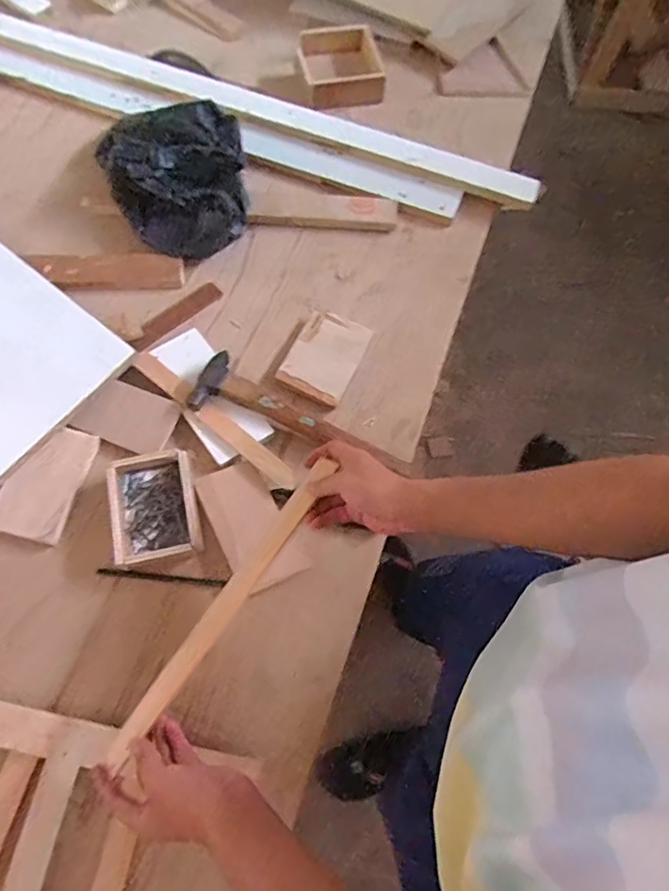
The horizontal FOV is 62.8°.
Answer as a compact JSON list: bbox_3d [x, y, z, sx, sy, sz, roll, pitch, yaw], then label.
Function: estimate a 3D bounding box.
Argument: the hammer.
[{"bbox_3d":[-0.045,-0.037,0.724,0.296,0.029,0.080,23,68,6],"label":"hammer"}]

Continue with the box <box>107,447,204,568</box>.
[{"bbox_3d":[-0.221,0.079,0.678,0.101,0.034,0.135,-11,69,-7],"label":"box"}]

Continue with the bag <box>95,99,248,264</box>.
[{"bbox_3d":[-0.244,-0.422,0.842,0.211,0.102,0.271,-14,69,-9],"label":"bag"}]

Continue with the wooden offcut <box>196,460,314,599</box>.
[{"bbox_3d":[-0.104,0.099,0.681,0.082,0.006,0.157,-28,78,-15],"label":"wooden offcut"}]

